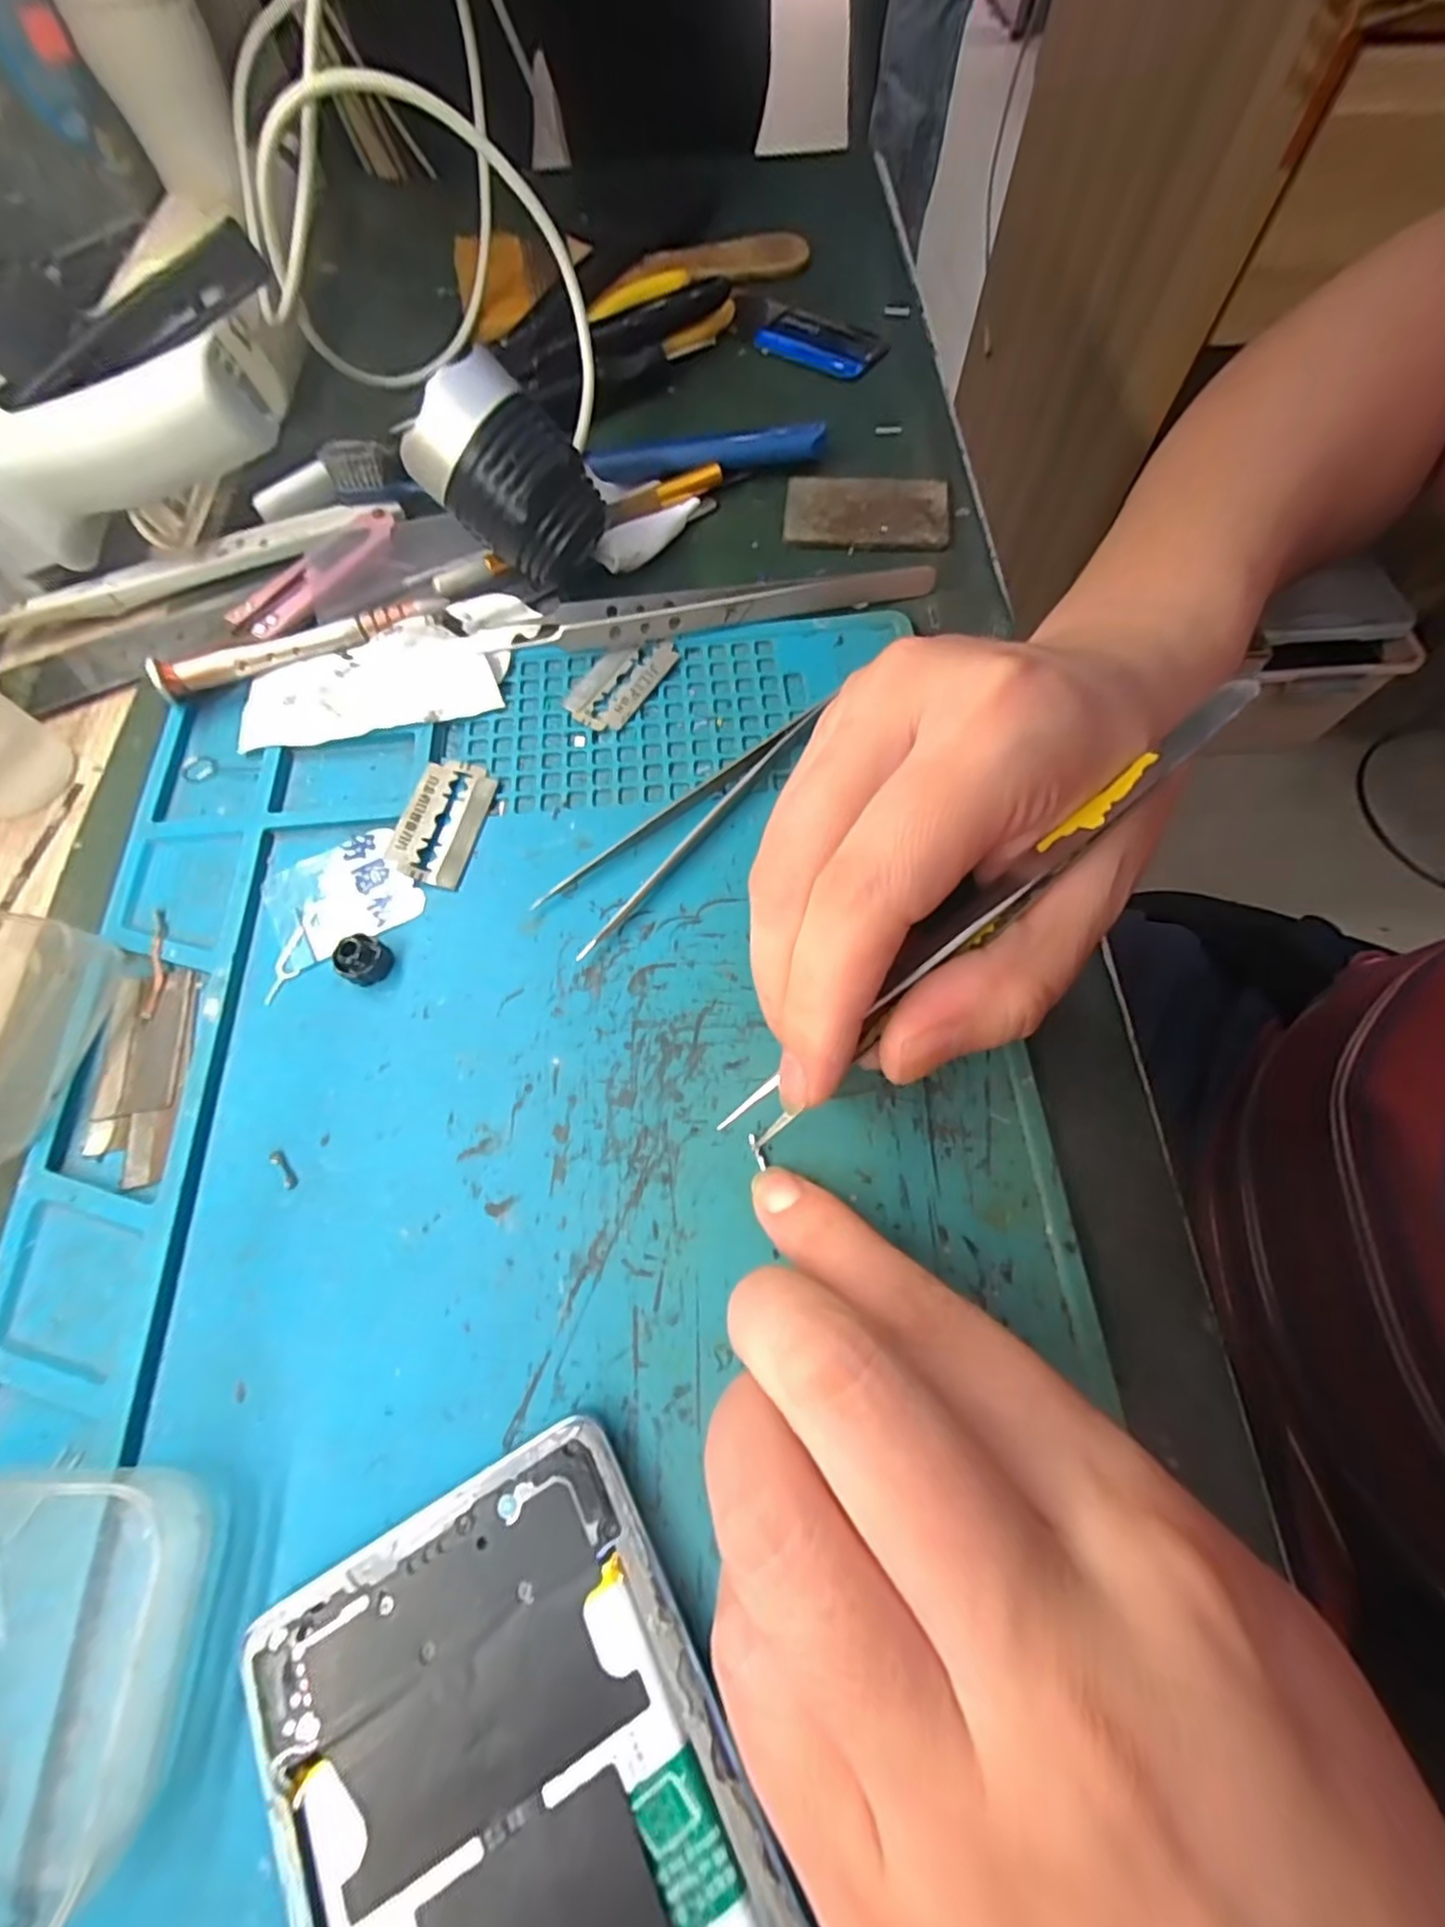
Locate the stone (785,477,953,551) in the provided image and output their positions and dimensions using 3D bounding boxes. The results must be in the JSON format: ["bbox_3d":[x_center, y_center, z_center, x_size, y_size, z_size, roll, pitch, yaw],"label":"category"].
[{"bbox_3d":[0.054,-0.171,0.251,0.060,0.004,0.036,7,67,4],"label":"stone"}]

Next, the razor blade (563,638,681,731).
[{"bbox_3d":[-0.034,-0.095,0.221,0.024,0.004,0.041,28,70,12],"label":"razor blade"}]

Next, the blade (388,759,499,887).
[{"bbox_3d":[-0.084,-0.044,0.200,0.023,0.004,0.042,14,67,-4],"label":"blade"}]

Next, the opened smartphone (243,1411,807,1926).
[{"bbox_3d":[-0.018,0.172,0.103,0.070,0.011,0.161,-28,69,-11],"label":"opened smartphone"}]

